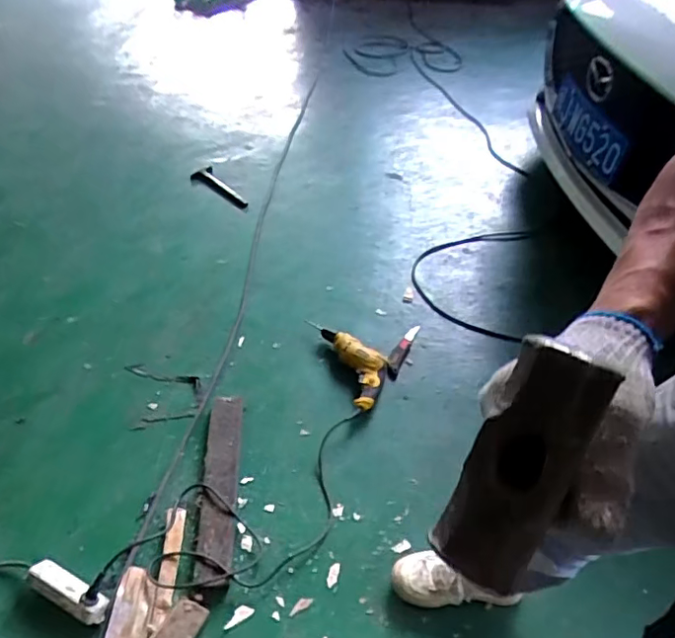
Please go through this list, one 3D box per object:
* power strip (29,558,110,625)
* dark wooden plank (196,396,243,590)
[{"bbox_3d":[-0.524,0.529,1.071,0.177,0.033,0.054,23,50,17],"label":"power strip"},{"bbox_3d":[-0.266,0.363,1.254,0.079,0.035,0.468,-5,43,-2],"label":"dark wooden plank"}]

